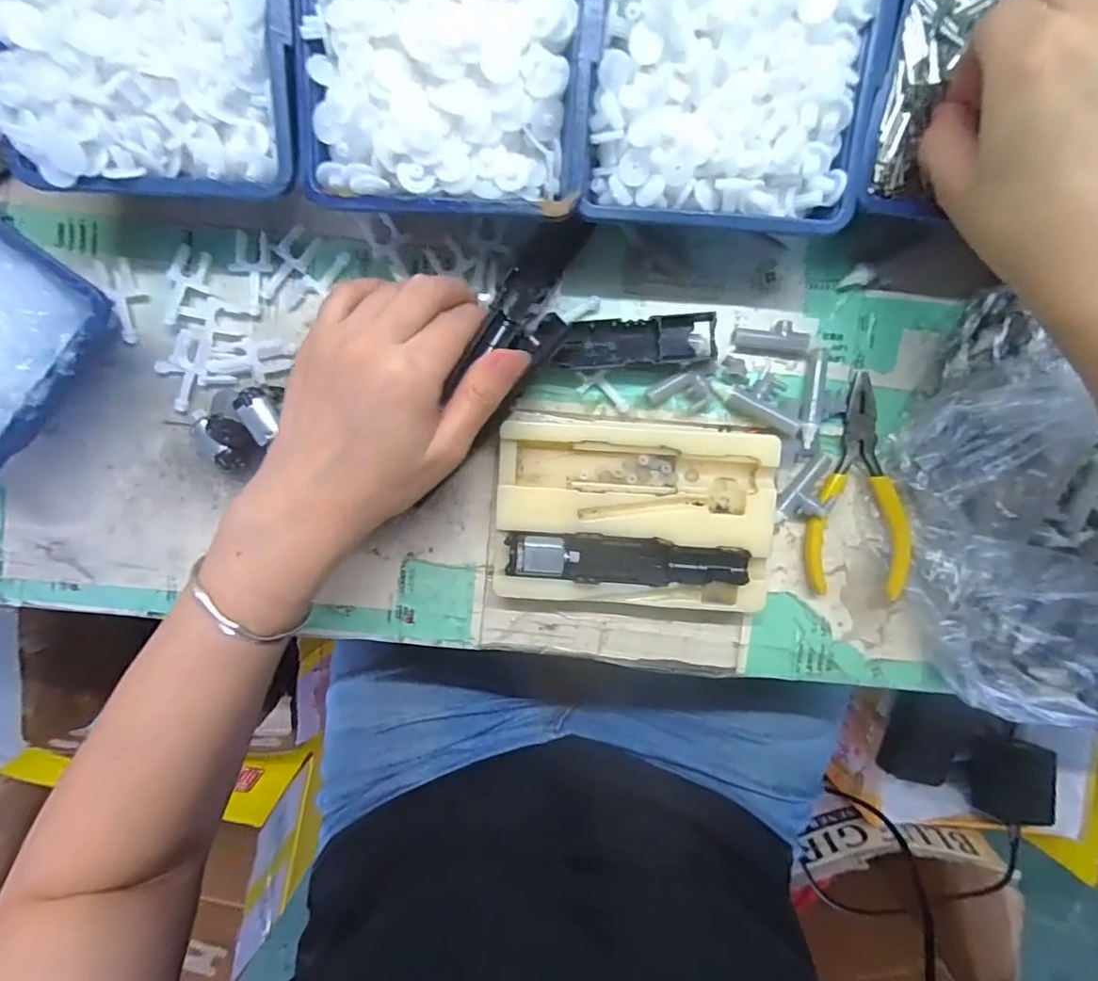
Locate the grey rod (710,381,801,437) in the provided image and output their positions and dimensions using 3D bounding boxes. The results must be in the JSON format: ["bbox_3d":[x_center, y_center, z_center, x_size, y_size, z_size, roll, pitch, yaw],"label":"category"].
[{"bbox_3d":[0.105,-0.041,0.273,0.049,0.011,0.011,27,96,-2],"label":"grey rod"}]

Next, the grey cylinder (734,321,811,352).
[{"bbox_3d":[0.113,-0.079,0.277,0.037,0.008,0.015,5,97,0],"label":"grey cylinder"}]

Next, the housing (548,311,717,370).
[{"bbox_3d":[0.043,-0.075,0.272,0.079,0.016,0.023,-4,96,1],"label":"housing"}]

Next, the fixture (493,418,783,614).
[{"bbox_3d":[0.043,0.013,0.275,0.136,0.026,0.089,4,97,0],"label":"fixture"}]

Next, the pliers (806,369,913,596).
[{"bbox_3d":[0.165,-0.002,0.279,0.044,0.016,0.112,5,97,0],"label":"pliers"}]

